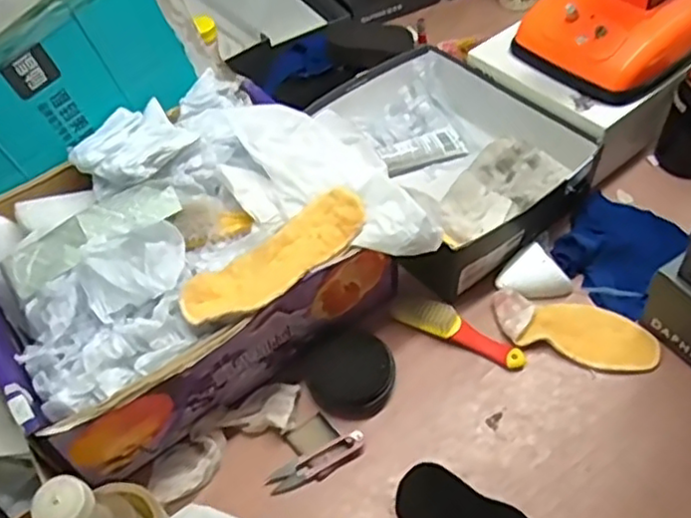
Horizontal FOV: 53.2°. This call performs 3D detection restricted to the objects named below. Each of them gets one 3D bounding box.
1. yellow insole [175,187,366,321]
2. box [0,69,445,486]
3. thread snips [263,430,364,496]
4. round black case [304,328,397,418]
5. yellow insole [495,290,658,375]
[{"bbox_3d":[-0.065,0.001,0.670,0.197,0.030,0.071,-32,55,-19],"label":"yellow insole"},{"bbox_3d":[-0.175,-0.015,0.743,0.426,0.158,0.325,-28,54,-17],"label":"box"},{"bbox_3d":[-0.028,0.204,0.691,0.104,0.006,0.024,-24,53,-14],"label":"thread snips"},{"bbox_3d":[0.008,0.122,0.741,0.089,0.030,0.091,-2,51,3],"label":"round black case"},{"bbox_3d":[0.252,0.078,0.761,0.177,0.025,0.066,13,53,15],"label":"yellow insole"}]

